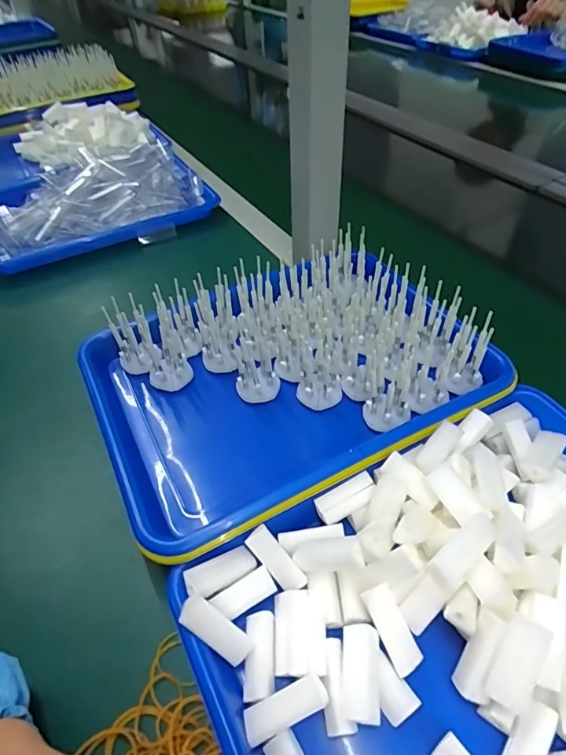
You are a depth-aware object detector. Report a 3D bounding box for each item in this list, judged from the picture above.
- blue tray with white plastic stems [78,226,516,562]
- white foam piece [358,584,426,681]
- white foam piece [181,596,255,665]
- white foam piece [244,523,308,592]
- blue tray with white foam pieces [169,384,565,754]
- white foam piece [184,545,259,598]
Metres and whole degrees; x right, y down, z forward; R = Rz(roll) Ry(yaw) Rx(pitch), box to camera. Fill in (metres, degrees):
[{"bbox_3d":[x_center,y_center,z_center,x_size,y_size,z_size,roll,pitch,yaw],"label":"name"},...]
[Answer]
[{"bbox_3d":[0.008,-0.015,0.403,0.336,0.081,0.238,-21,49,-17],"label":"blue tray with white plastic stems"},{"bbox_3d":[0.065,0.152,0.277,0.019,0.013,0.047,-19,59,-16],"label":"white foam piece"},{"bbox_3d":[-0.040,0.151,0.274,0.047,0.007,0.018,38,54,0],"label":"white foam piece"},{"bbox_3d":[-0.004,0.120,0.302,0.017,0.006,0.046,-36,74,-28],"label":"white foam piece"},{"bbox_3d":[0.122,0.141,0.274,0.327,0.051,0.229,-22,49,-18],"label":"blue tray with white foam pieces"},{"bbox_3d":[-0.041,0.125,0.295,0.045,0.009,0.019,-15,46,-31],"label":"white foam piece"}]

